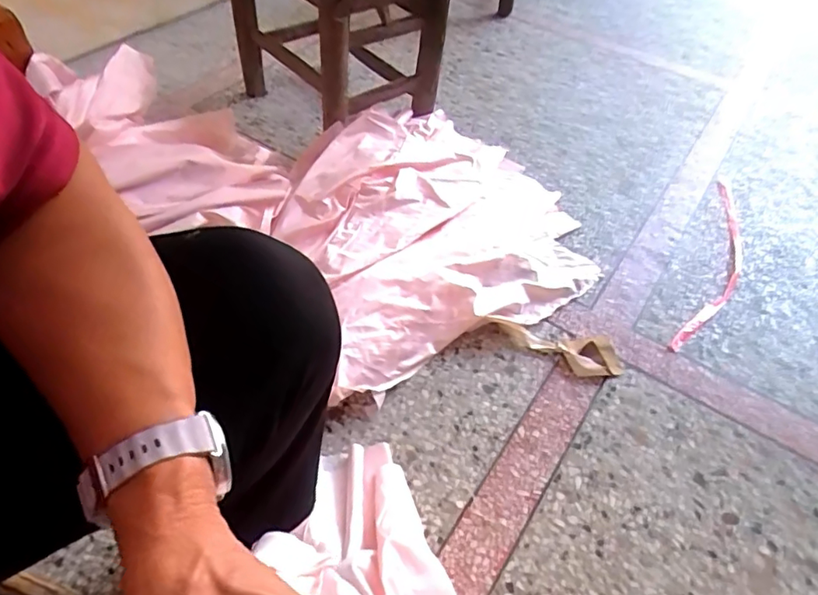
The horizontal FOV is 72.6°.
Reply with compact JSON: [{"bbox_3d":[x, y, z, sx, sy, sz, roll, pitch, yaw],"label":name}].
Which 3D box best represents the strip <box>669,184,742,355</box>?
[{"bbox_3d":[0.548,-0.061,0.982,0.072,0.026,0.455,25,52,17],"label":"strip"}]

